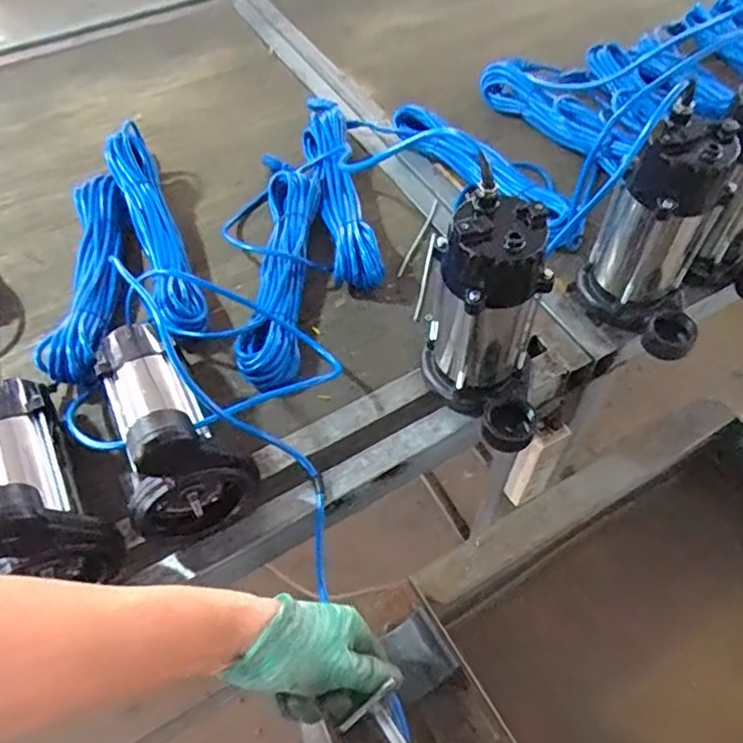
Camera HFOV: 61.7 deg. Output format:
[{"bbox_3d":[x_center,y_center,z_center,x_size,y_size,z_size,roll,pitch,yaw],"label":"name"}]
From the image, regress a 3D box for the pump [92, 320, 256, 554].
[{"bbox_3d":[-0.226,0.042,0.618,0.119,0.159,0.243,-34,61,-21],"label":"pump"}]

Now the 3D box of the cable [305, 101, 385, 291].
[{"bbox_3d":[-0.054,-0.286,0.914,0.072,0.048,0.415,-9,55,-5],"label":"cable"}]

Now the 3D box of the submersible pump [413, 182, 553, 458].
[{"bbox_3d":[0.117,-0.037,0.619,0.126,0.235,0.118,11,56,9],"label":"submersible pump"}]

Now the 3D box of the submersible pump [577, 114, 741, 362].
[{"bbox_3d":[0.322,-0.137,0.683,0.105,0.224,0.135,-4,55,-1],"label":"submersible pump"}]

